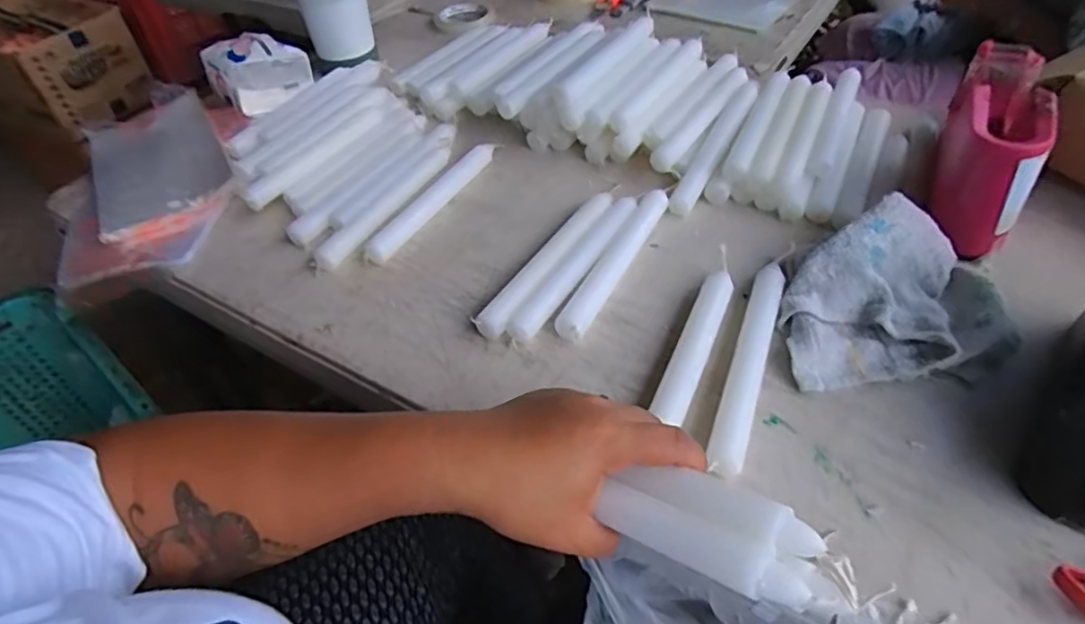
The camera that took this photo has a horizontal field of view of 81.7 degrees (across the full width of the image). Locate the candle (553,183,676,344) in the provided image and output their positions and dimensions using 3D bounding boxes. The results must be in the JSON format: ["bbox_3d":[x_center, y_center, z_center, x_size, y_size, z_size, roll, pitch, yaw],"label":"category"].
[{"bbox_3d":[0.066,-0.051,0.526,0.022,0.020,0.208,18,50,23],"label":"candle"}]

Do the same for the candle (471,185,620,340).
[{"bbox_3d":[0.012,-0.050,0.527,0.021,0.022,0.205,20,51,25],"label":"candle"}]

